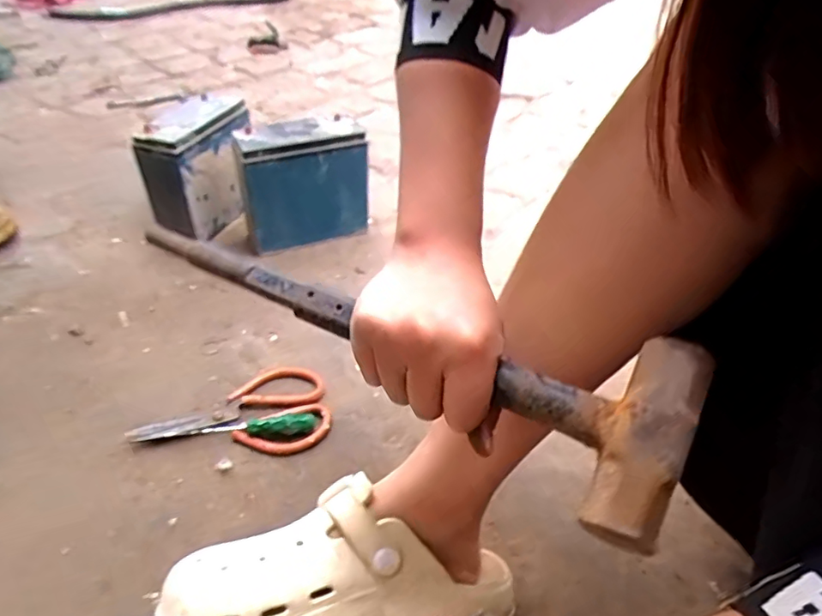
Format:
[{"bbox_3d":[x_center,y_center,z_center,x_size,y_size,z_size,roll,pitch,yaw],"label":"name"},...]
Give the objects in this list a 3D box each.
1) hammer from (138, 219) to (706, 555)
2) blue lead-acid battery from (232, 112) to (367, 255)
[{"bbox_3d":[-0.019,0.006,0.324,0.348,0.049,0.089,23,45,21],"label":"hammer"},{"bbox_3d":[-0.155,-0.178,0.811,0.186,0.173,0.060,-17,44,-20],"label":"blue lead-acid battery"}]

